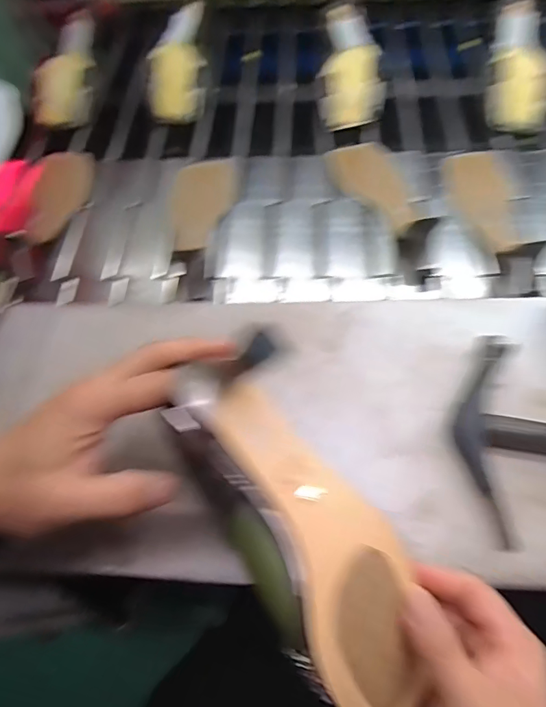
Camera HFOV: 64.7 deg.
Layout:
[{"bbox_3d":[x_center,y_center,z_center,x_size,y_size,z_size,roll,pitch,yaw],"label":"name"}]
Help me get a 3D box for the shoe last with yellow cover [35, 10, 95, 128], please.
[{"bbox_3d":[-0.313,-0.432,0.669,0.064,0.079,0.184,10,64,8],"label":"shoe last with yellow cover"}]

